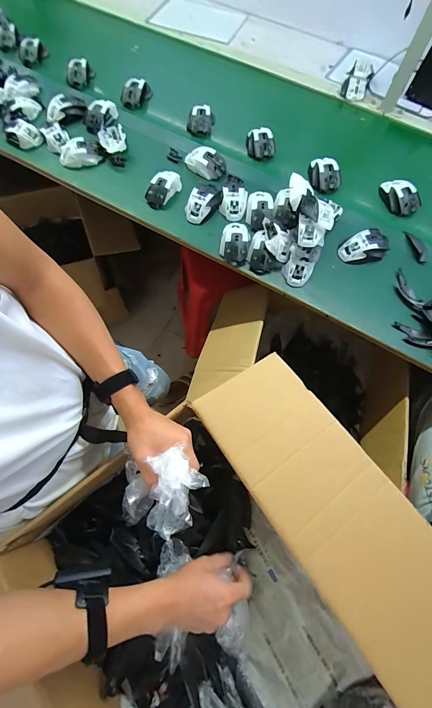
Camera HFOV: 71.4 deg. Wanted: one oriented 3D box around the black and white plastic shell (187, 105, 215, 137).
[{"bbox_3d":[-0.041,-0.653,0.842,0.082,0.038,0.081,-2,69,-2],"label":"black and white plastic shell"}]

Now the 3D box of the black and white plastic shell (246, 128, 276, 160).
[{"bbox_3d":[0.123,-0.576,0.824,0.076,0.045,0.072,7,69,1],"label":"black and white plastic shell"}]

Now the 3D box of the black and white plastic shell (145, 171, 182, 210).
[{"bbox_3d":[-0.132,-0.423,0.760,0.067,0.033,0.111,43,73,14],"label":"black and white plastic shell"}]

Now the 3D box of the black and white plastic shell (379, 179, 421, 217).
[{"bbox_3d":[0.479,-0.412,0.780,0.066,0.038,0.117,-13,70,-7],"label":"black and white plastic shell"}]

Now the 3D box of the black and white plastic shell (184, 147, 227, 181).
[{"bbox_3d":[-0.030,-0.498,0.779,0.115,0.034,0.069,17,69,5],"label":"black and white plastic shell"}]

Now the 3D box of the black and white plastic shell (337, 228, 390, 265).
[{"bbox_3d":[0.352,-0.250,0.712,0.113,0.047,0.070,-21,71,-9],"label":"black and white plastic shell"}]

